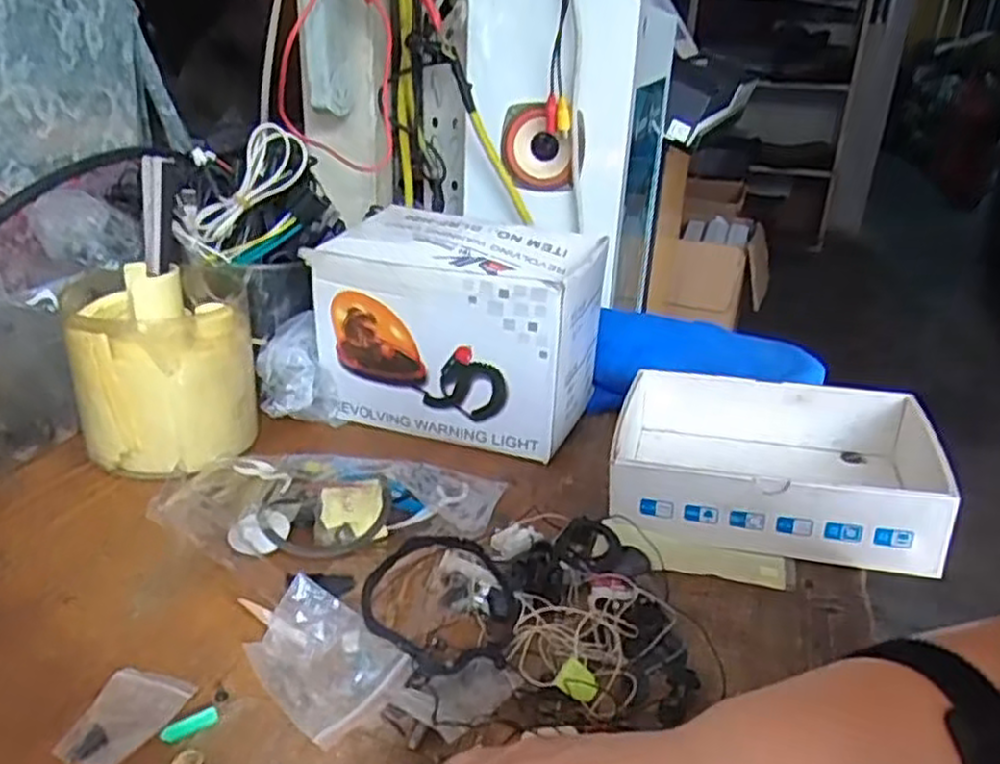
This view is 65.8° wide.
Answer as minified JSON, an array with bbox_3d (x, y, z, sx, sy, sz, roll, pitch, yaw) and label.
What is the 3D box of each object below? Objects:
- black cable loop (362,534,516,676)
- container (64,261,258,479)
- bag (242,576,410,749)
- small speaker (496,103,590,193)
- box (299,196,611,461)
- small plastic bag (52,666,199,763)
[{"bbox_3d":[-0.033,0.117,0.416,0.082,0.039,0.075,7,24,9],"label":"black cable loop"},{"bbox_3d":[-0.243,-0.007,0.568,0.115,0.119,0.093,-1,24,-9],"label":"container"},{"bbox_3d":[-0.094,0.135,0.388,0.079,0.029,0.053,17,27,30],"label":"bag"},{"bbox_3d":[0.038,-0.210,0.708,0.077,0.081,0.036,6,24,7],"label":"small speaker"},{"bbox_3d":[-0.029,-0.045,0.638,0.205,0.142,0.145,11,25,19],"label":"box"},{"bbox_3d":[-0.178,0.159,0.365,0.042,0.004,0.055,9,24,14],"label":"small plastic bag"}]

